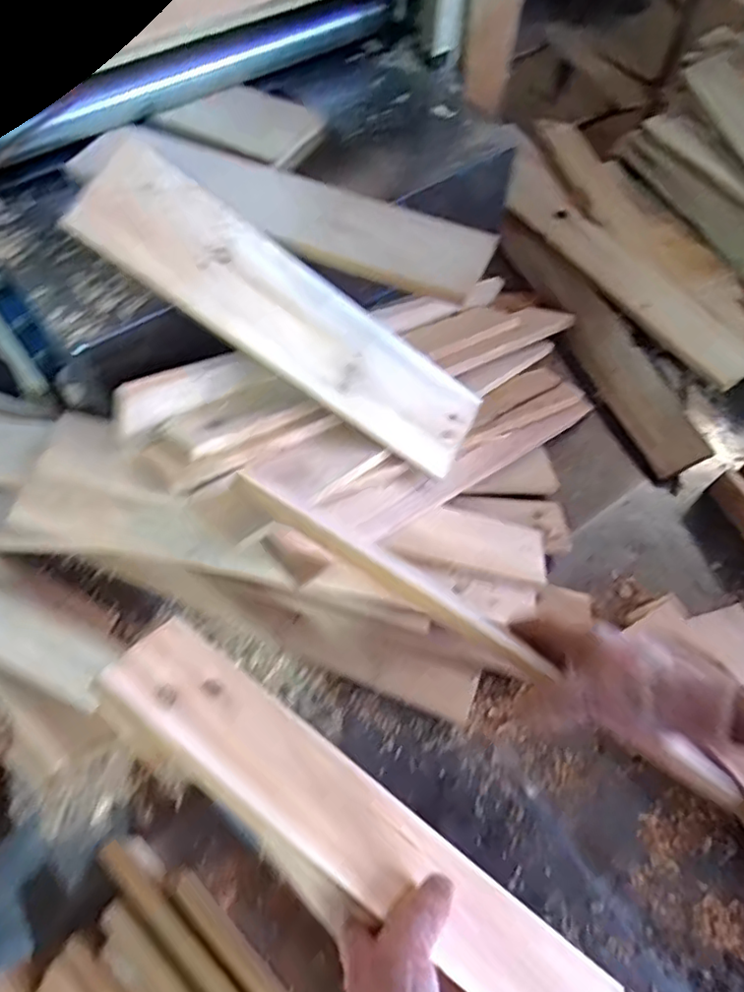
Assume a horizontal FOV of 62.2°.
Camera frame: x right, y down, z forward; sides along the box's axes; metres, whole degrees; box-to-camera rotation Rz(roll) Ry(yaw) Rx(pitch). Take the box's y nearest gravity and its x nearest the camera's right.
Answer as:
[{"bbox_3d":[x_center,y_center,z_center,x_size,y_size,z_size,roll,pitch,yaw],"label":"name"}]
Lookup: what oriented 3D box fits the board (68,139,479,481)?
[{"bbox_3d":[-0.068,-0.163,0.580,0.399,0.011,0.102,33,78,-19],"label":"board"}]

